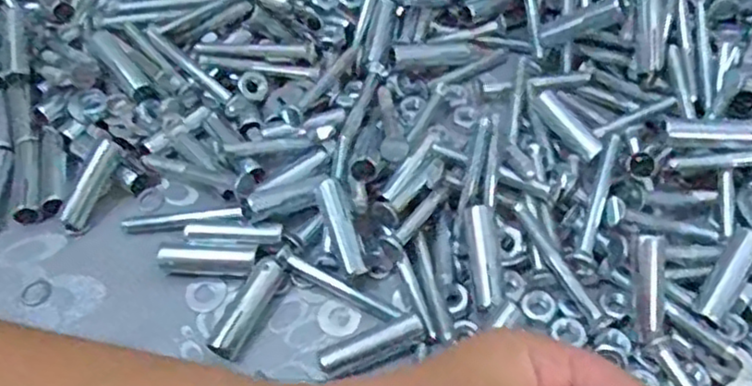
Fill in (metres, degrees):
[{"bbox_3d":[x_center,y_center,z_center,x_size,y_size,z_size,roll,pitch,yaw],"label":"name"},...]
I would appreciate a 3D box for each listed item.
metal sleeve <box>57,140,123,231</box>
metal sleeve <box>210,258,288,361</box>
[{"bbox_3d":[-0.120,-0.003,0.300,0.009,0.008,0.040,25,85,20],"label":"metal sleeve"},{"bbox_3d":[-0.048,0.044,0.269,0.010,0.011,0.041,23,57,19],"label":"metal sleeve"}]

